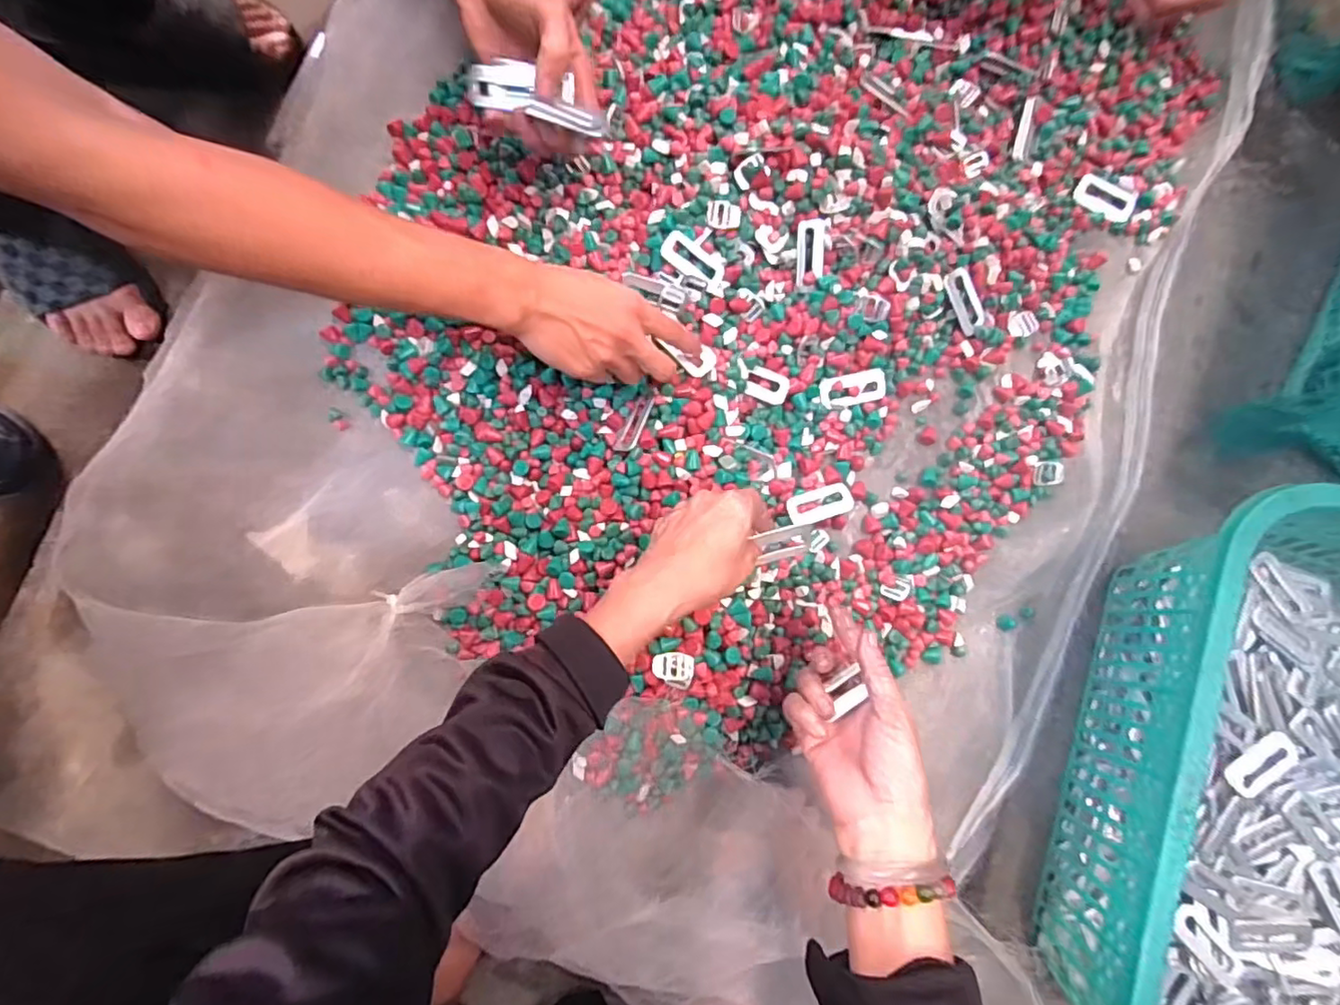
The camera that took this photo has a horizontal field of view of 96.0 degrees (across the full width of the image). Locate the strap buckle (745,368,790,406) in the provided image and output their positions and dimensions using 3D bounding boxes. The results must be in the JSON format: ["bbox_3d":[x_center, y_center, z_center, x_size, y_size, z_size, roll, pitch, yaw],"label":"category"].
[{"bbox_3d":[0.086,-0.102,0.530,0.036,0.004,0.028,21,90,13],"label":"strap buckle"}]

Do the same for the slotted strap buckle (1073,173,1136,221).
[{"bbox_3d":[0.407,-0.284,0.565,0.060,0.008,0.028,26,84,0],"label":"slotted strap buckle"}]

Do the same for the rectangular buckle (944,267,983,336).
[{"bbox_3d":[0.265,-0.182,0.540,0.027,0.006,0.059,-32,108,-4],"label":"rectangular buckle"}]

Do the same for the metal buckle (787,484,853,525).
[{"bbox_3d":[0.134,0.001,0.532,0.061,0.005,0.028,-17,76,-10],"label":"metal buckle"}]

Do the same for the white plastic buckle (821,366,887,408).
[{"bbox_3d":[0.166,-0.103,0.541,0.062,0.006,0.028,-13,86,-4],"label":"white plastic buckle"}]

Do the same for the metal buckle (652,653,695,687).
[{"bbox_3d":[0.003,0.136,0.495,0.034,0.011,0.026,10,84,-2],"label":"metal buckle"}]

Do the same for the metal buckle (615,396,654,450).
[{"bbox_3d":[-0.031,-0.068,0.525,0.016,0.008,0.053,26,84,0],"label":"metal buckle"}]

